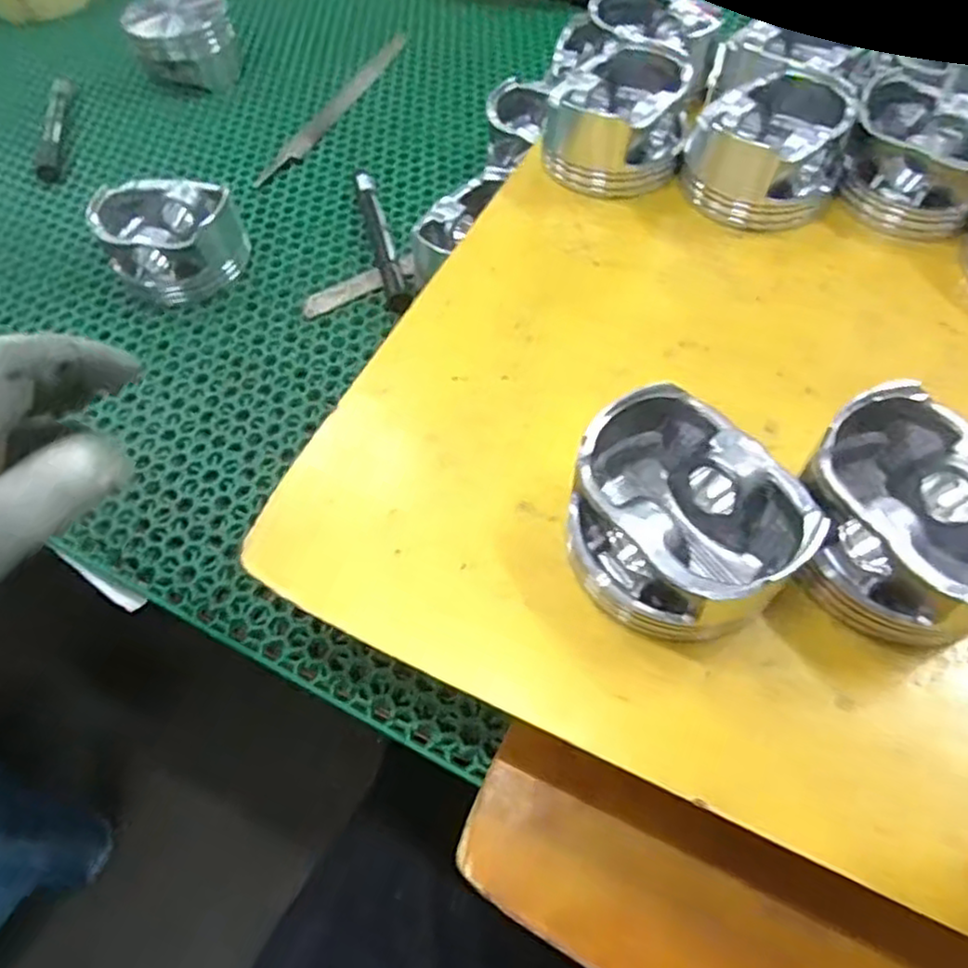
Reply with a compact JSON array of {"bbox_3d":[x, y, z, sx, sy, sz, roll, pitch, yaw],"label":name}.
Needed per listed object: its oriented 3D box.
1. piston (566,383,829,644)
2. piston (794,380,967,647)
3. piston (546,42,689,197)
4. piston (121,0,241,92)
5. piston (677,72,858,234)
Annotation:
[{"bbox_3d":[0.071,0.014,0.263,0.075,0.045,0.085,-30,61,-16],"label":"piston"},{"bbox_3d":[0.164,0.015,0.261,0.088,0.047,0.082,31,64,19],"label":"piston"},{"bbox_3d":[0.079,-0.220,0.418,0.081,0.053,0.087,10,59,8],"label":"piston"},{"bbox_3d":[-0.264,-0.392,0.604,0.087,0.056,0.078,-15,58,-8],"label":"piston"},{"bbox_3d":[0.164,-0.195,0.402,0.085,0.054,0.089,19,61,13],"label":"piston"}]

